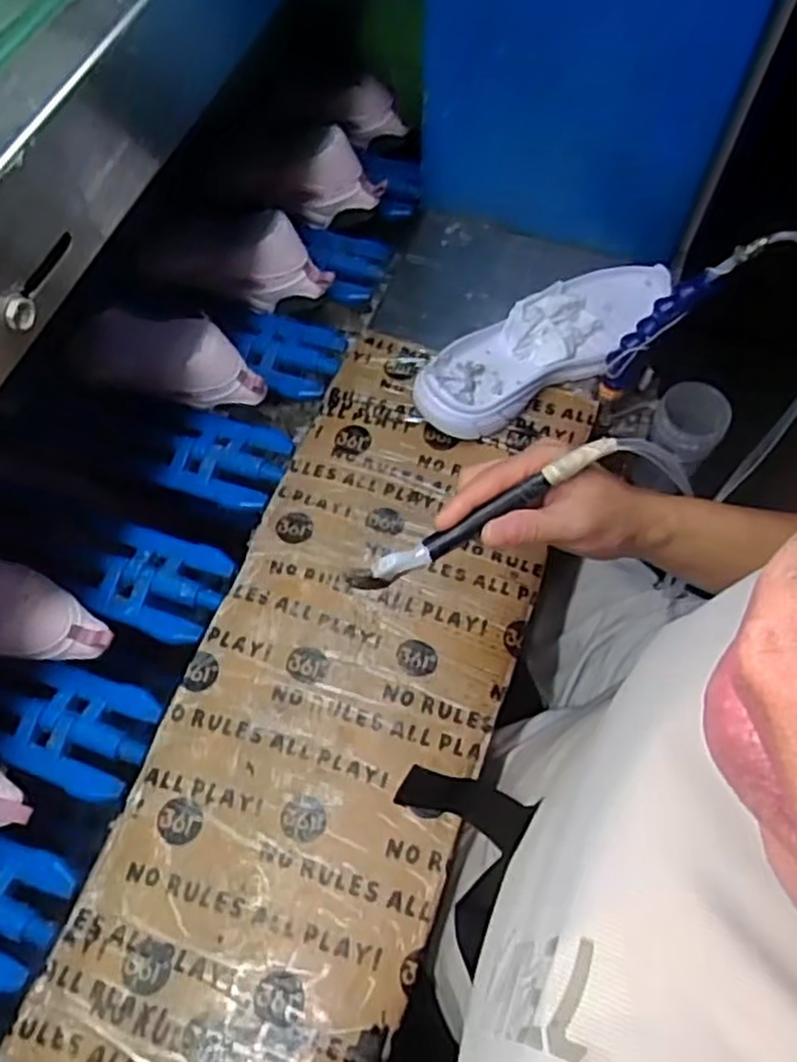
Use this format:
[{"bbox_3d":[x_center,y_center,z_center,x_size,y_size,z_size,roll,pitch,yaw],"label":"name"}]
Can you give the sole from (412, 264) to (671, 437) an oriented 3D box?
[{"bbox_3d":[0.145,-0.182,0.733,0.287,0.028,0.093,-30,82,-18],"label":"sole"}]

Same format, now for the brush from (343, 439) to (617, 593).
[{"bbox_3d":[0.053,-0.009,0.462,0.180,0.015,0.013,-30,66,-1],"label":"brush"}]

